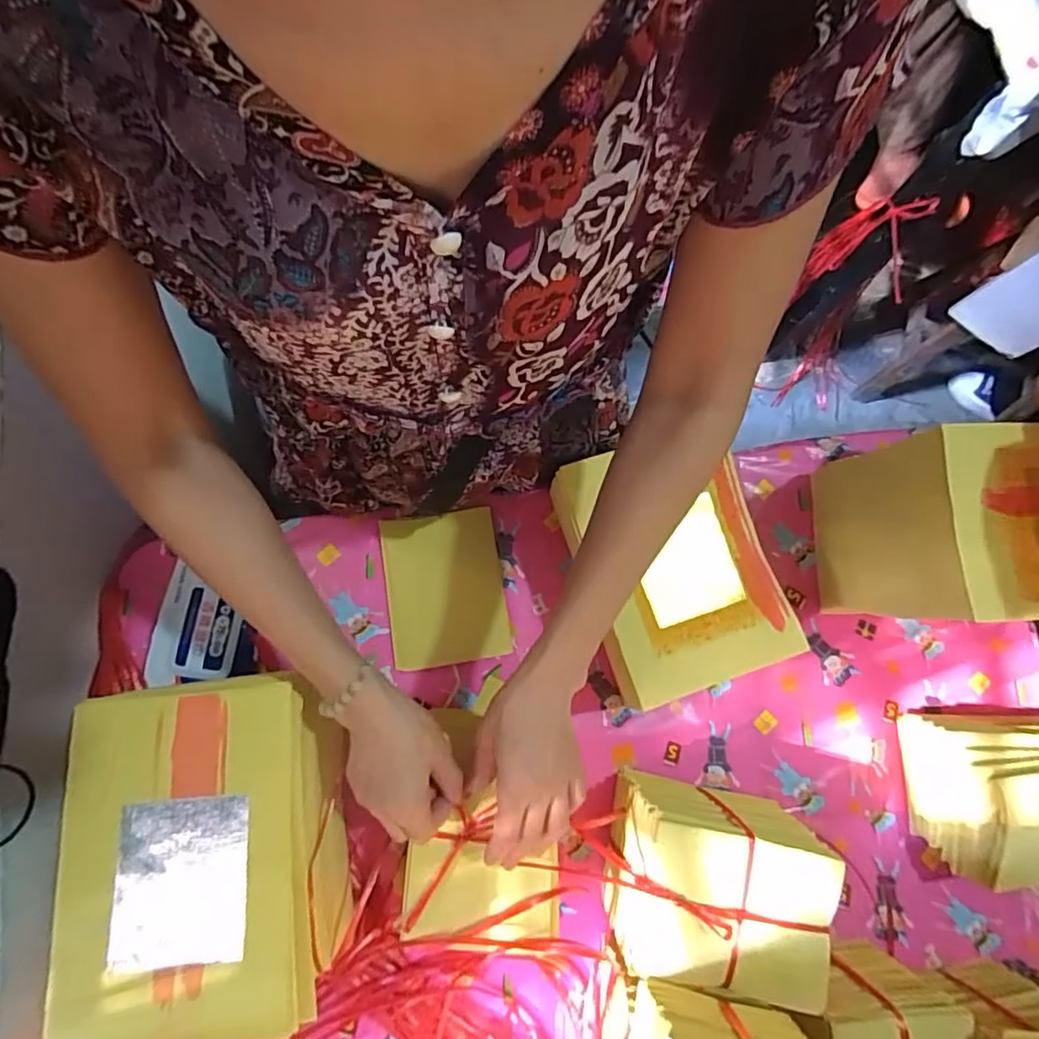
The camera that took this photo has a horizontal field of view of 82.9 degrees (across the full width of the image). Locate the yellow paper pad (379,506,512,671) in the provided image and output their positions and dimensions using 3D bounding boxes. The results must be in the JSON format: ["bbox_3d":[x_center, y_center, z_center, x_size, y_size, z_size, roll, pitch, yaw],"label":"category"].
[{"bbox_3d":[-0.082,0.074,0.637,0.122,0.017,0.158,-8,79,-3],"label":"yellow paper pad"}]

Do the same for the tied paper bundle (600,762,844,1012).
[{"bbox_3d":[0.172,0.327,0.538,0.164,0.138,0.134,10,79,0],"label":"tied paper bundle"}]

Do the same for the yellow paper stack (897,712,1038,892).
[{"bbox_3d":[0.503,0.275,0.586,0.179,0.103,0.147,1,79,-1],"label":"yellow paper stack"}]

